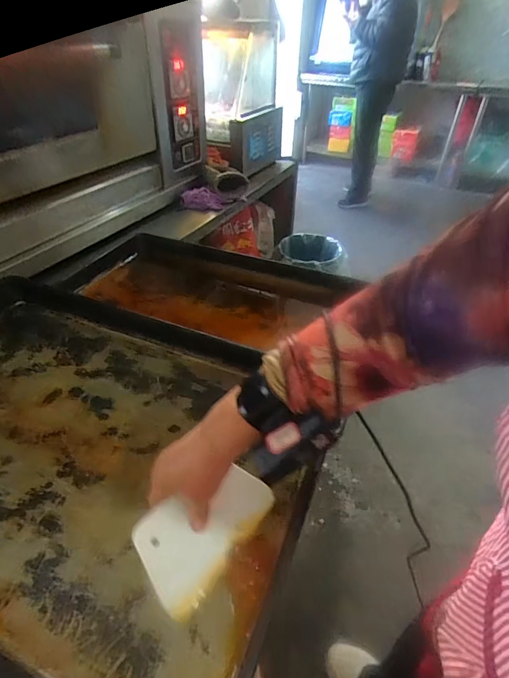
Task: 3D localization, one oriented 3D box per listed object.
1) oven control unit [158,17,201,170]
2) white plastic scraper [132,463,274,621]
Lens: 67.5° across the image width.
[{"bbox_3d":[-0.204,-0.673,1.088,0.047,0.385,0.170,35,71,10],"label":"oven control unit"},{"bbox_3d":[-0.050,0.195,0.399,0.141,0.009,0.092,-35,84,-27],"label":"white plastic scraper"}]

